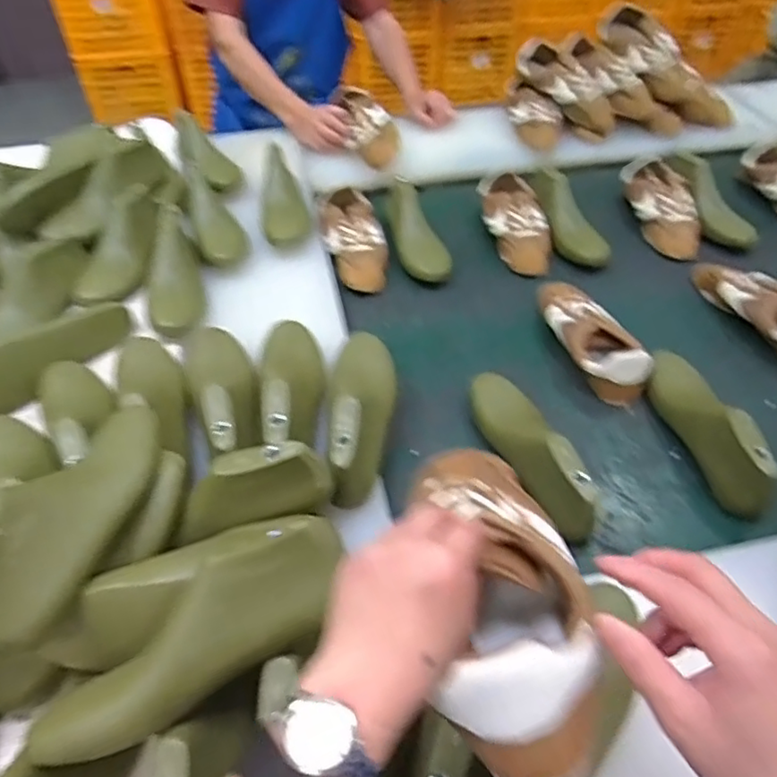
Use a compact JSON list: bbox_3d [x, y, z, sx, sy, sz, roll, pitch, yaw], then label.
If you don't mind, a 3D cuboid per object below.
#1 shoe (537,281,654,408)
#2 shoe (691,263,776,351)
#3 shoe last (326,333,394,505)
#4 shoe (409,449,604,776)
[{"bbox_3d":[0.283,-0.089,0.872,0.085,0.065,0.250,-13,49,-9],"label":"shoe"},{"bbox_3d":[0.560,-0.127,0.910,0.071,0.067,0.246,-22,51,-17],"label":"shoe"},{"bbox_3d":[-0.033,0.025,0.701,0.084,0.094,0.222,-2,48,0],"label":"shoe last"},{"bbox_3d":[0.066,0.109,0.370,0.085,0.067,0.222,-5,32,-2],"label":"shoe"}]

